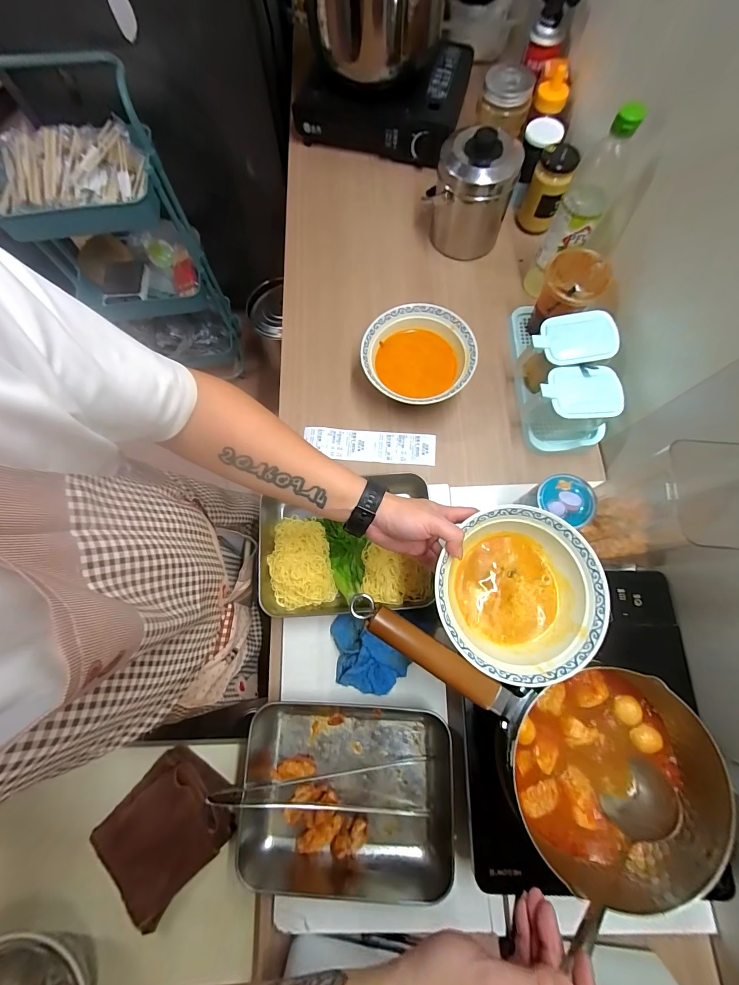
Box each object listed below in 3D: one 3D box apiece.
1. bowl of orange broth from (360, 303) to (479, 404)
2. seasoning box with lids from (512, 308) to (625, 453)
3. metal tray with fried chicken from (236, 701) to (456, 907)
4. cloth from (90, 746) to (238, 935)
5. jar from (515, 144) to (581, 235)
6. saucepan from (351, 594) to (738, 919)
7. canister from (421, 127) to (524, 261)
[{"bbox_3d":[0.083,-0.222,0.615,0.185,0.072,0.176,0,75,0],"label":"bowl of orange broth"},{"bbox_3d":[0.315,-0.220,0.589,0.119,0.117,0.283,1,75,1],"label":"seasoning box with lids"},{"bbox_3d":[-0.030,0.380,0.454,0.271,0.045,0.198,3,75,1],"label":"metal tray with fried chicken"},{"bbox_3d":[-0.289,0.480,0.510,0.145,0.031,0.174,40,79,10],"label":"cloth"},{"bbox_3d":[0.341,-0.586,0.687,0.068,0.135,0.069,0,75,0],"label":"jar"},{"bbox_3d":[0.168,0.239,0.364,0.398,0.093,0.200,32,77,-4],"label":"saucepan"},{"bbox_3d":[0.182,-0.557,0.662,0.151,0.162,0.123,13,75,4],"label":"canister"}]

